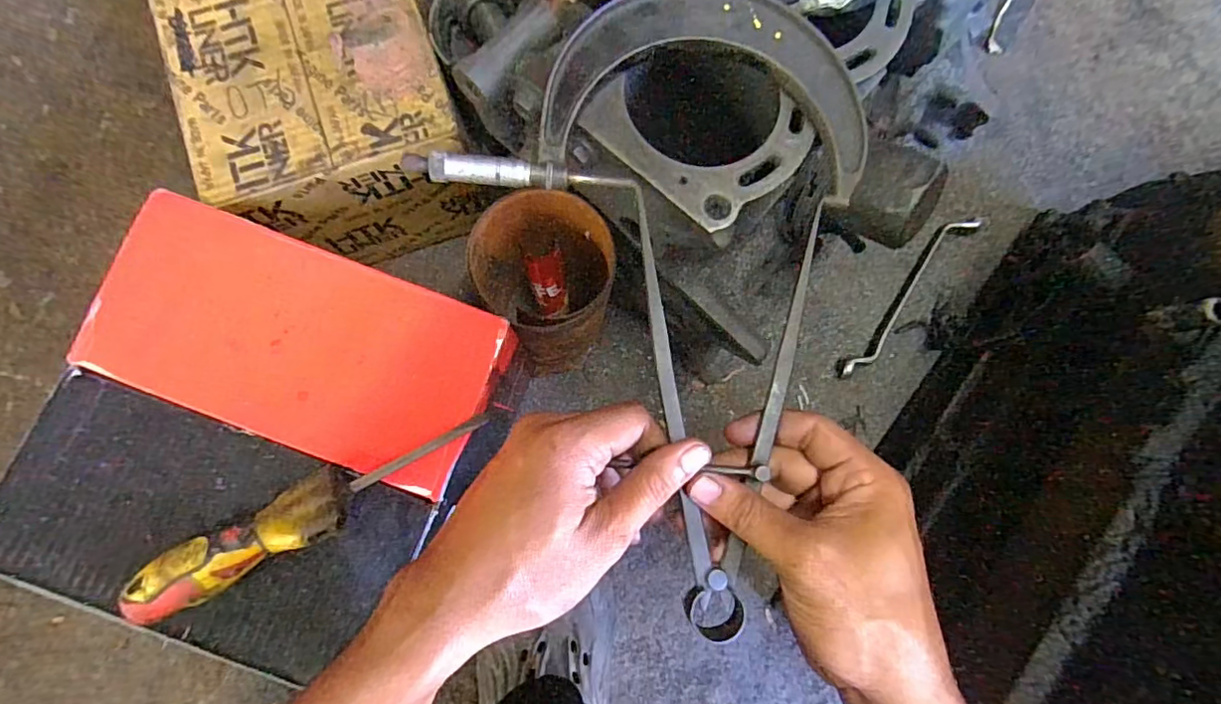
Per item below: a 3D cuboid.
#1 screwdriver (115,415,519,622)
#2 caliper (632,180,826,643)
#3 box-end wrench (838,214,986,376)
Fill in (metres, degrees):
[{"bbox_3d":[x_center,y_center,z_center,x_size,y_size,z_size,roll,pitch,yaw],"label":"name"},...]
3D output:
[{"bbox_3d":[-0.161,0.086,0.314,0.196,0.034,0.032,-28,84,-7],"label":"screwdriver"},{"bbox_3d":[0.061,0.027,0.276,0.094,0.013,0.217,1,84,-4],"label":"caliper"},{"bbox_3d":[0.308,-0.060,0.582,0.024,0.016,0.228,41,81,2],"label":"box-end wrench"}]

